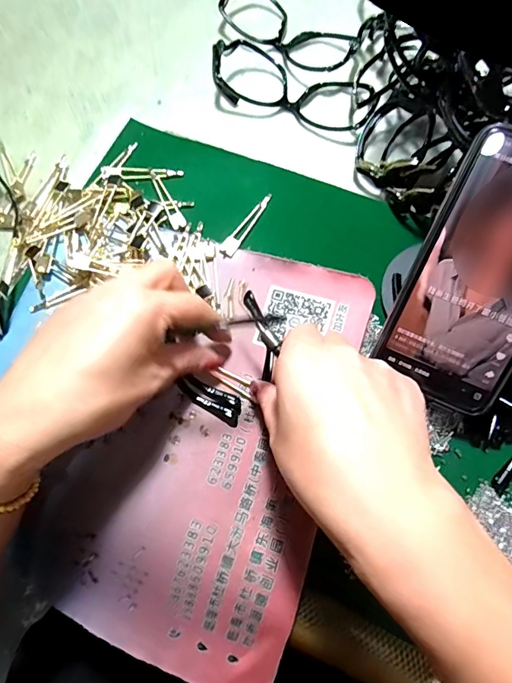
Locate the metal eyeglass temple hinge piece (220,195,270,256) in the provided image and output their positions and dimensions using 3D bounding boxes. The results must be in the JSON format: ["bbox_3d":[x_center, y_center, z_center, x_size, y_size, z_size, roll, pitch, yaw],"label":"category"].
[{"bbox_3d":[-0.007,-0.094,0.341,0.012,0.004,0.065,29,74,11],"label":"metal eyeglass temple hinge piece"}]

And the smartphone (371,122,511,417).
[{"bbox_3d":[0.135,-0.038,0.253,0.078,0.007,0.154,24,108,11],"label":"smartphone"}]

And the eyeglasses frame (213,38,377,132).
[{"bbox_3d":[0.035,-0.229,0.376,0.144,0.033,0.060,17,72,8],"label":"eyeglasses frame"}]

